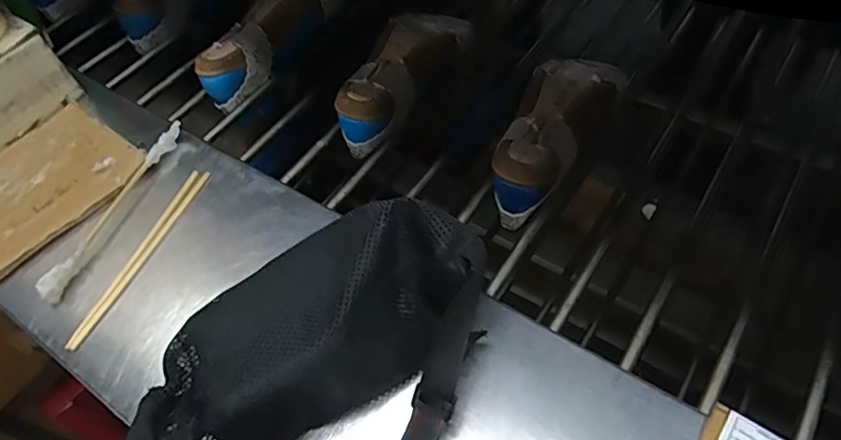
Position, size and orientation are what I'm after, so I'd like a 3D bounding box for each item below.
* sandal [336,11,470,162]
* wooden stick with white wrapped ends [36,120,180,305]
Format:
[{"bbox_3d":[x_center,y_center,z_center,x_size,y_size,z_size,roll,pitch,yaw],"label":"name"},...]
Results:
[{"bbox_3d":[-0.022,-0.176,0.644,0.070,0.082,0.226,27,62,23],"label":"sandal"},{"bbox_3d":[-0.288,-0.018,0.530,0.021,0.010,0.213,13,57,15],"label":"wooden stick with white wrapped ends"}]

